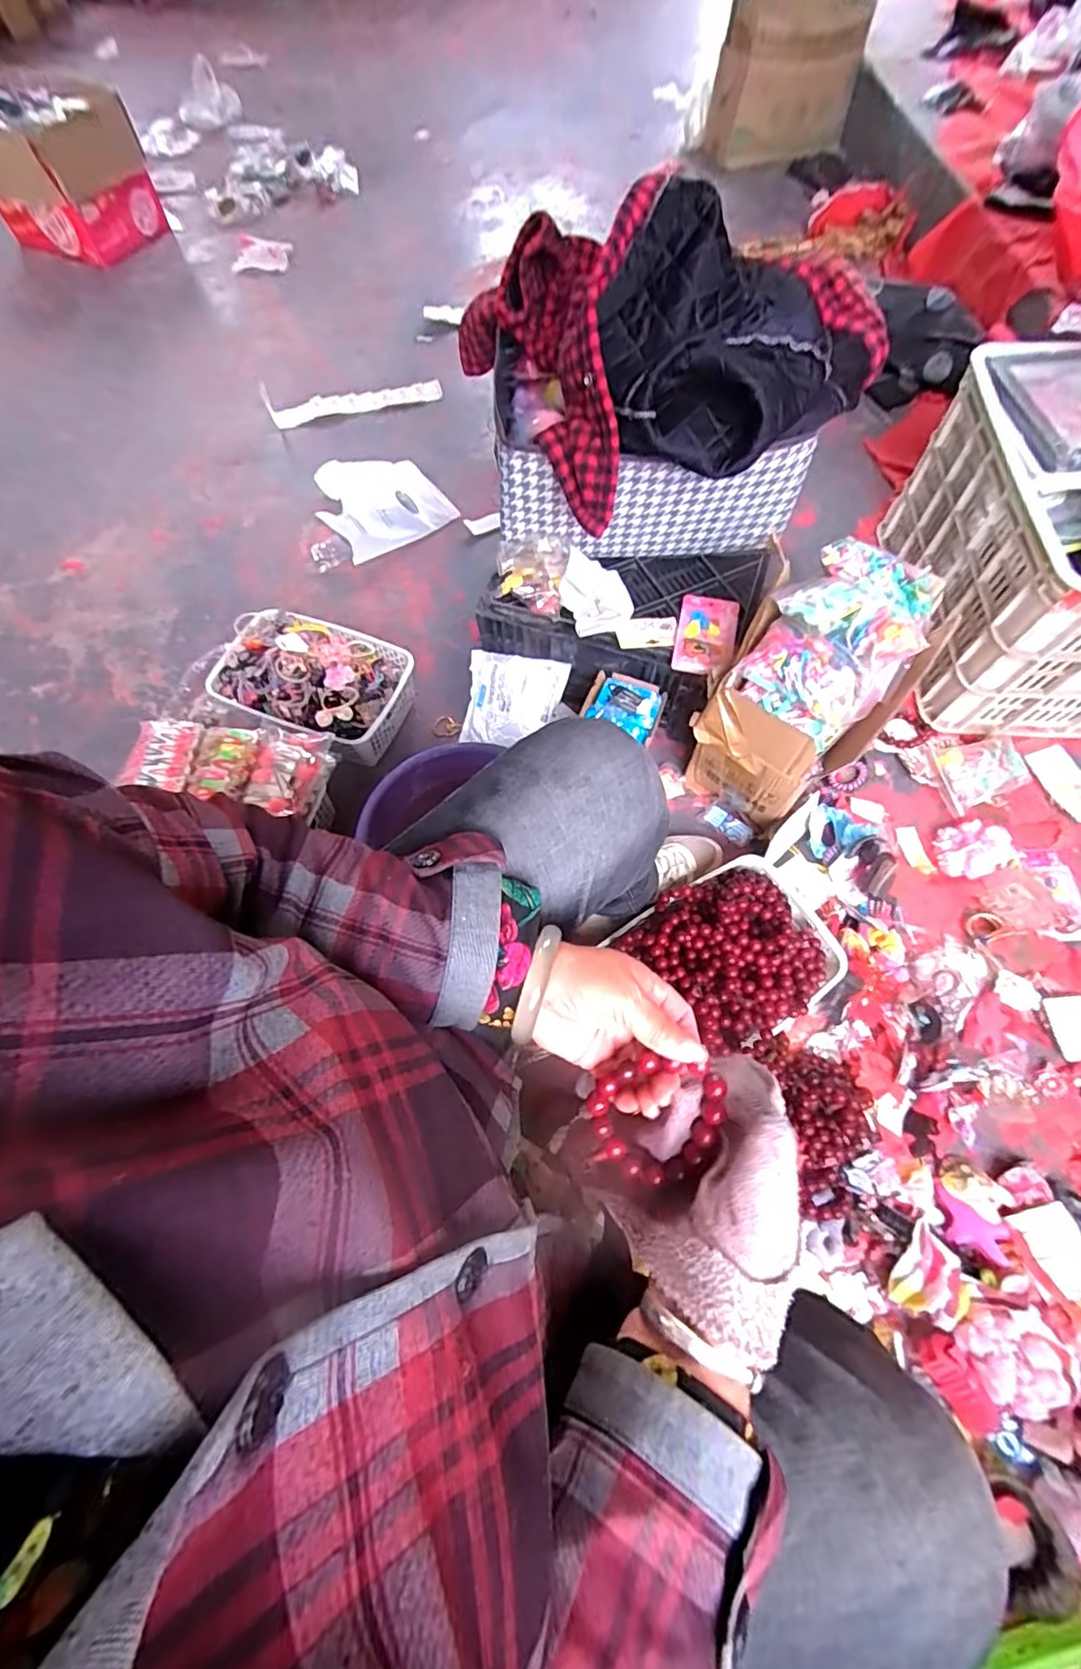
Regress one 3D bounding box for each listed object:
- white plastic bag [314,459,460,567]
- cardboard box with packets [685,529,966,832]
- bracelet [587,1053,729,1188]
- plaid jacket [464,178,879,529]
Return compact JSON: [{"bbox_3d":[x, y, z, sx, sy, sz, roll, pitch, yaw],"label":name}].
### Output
[{"bbox_3d":[-0.334,-0.679,1.162,0.233,0.047,0.285,-34,69,-11],"label":"white plastic bag"},{"bbox_3d":[0.347,-0.176,0.772,0.190,0.312,0.252,35,72,15],"label":"cardboard box with packets"},{"bbox_3d":[0.069,0.175,0.361,0.082,0.016,0.082,1,94,18],"label":"bracelet"},{"bbox_3d":[0.158,-0.636,0.701,0.414,0.233,0.477,-25,69,-9],"label":"plaid jacket"}]

